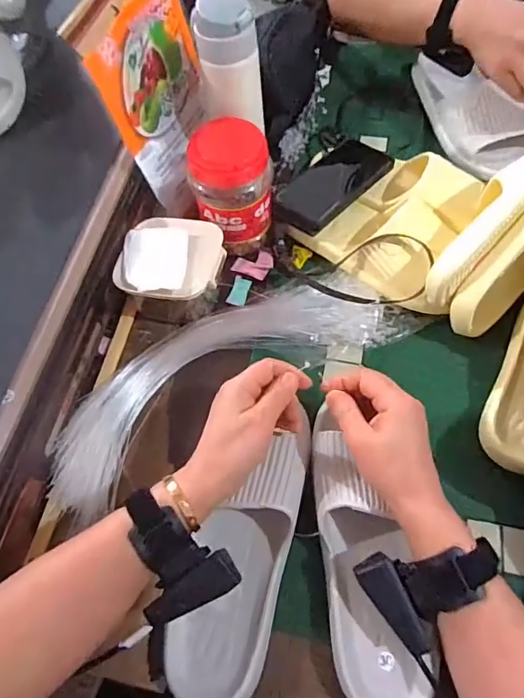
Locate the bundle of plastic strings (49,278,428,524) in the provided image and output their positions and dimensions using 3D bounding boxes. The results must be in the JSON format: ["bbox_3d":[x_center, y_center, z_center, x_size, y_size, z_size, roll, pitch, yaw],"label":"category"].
[{"bbox_3d":[-0.034,0.016,0.510,0.421,0.038,0.135,-28,65,-12],"label":"bundle of plastic strings"}]

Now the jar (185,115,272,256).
[{"bbox_3d":[-0.032,-0.186,0.543,0.076,0.145,0.075,-1,62,2],"label":"jar"}]

